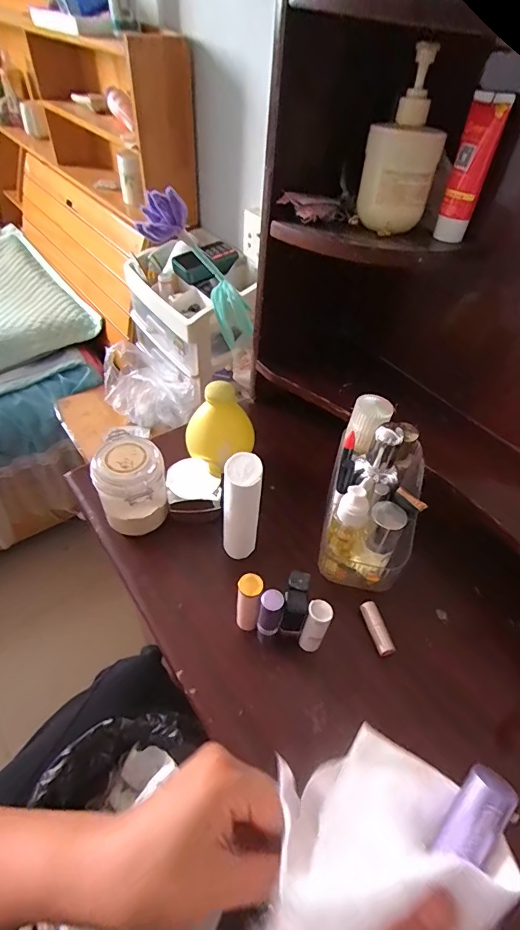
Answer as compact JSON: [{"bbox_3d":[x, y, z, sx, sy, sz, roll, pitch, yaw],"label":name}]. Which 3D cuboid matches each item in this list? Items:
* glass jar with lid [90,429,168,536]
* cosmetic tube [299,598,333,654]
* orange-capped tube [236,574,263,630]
[{"bbox_3d":[-0.148,0.025,0.499,0.070,0.103,0.082,-18,52,-19],"label":"glass jar with lid"},{"bbox_3d":[0.053,0.157,0.418,0.022,0.077,0.022,2,48,-2],"label":"cosmetic tube"},{"bbox_3d":[-0.011,0.139,0.429,0.022,0.086,0.023,5,48,0],"label":"orange-capped tube"}]

